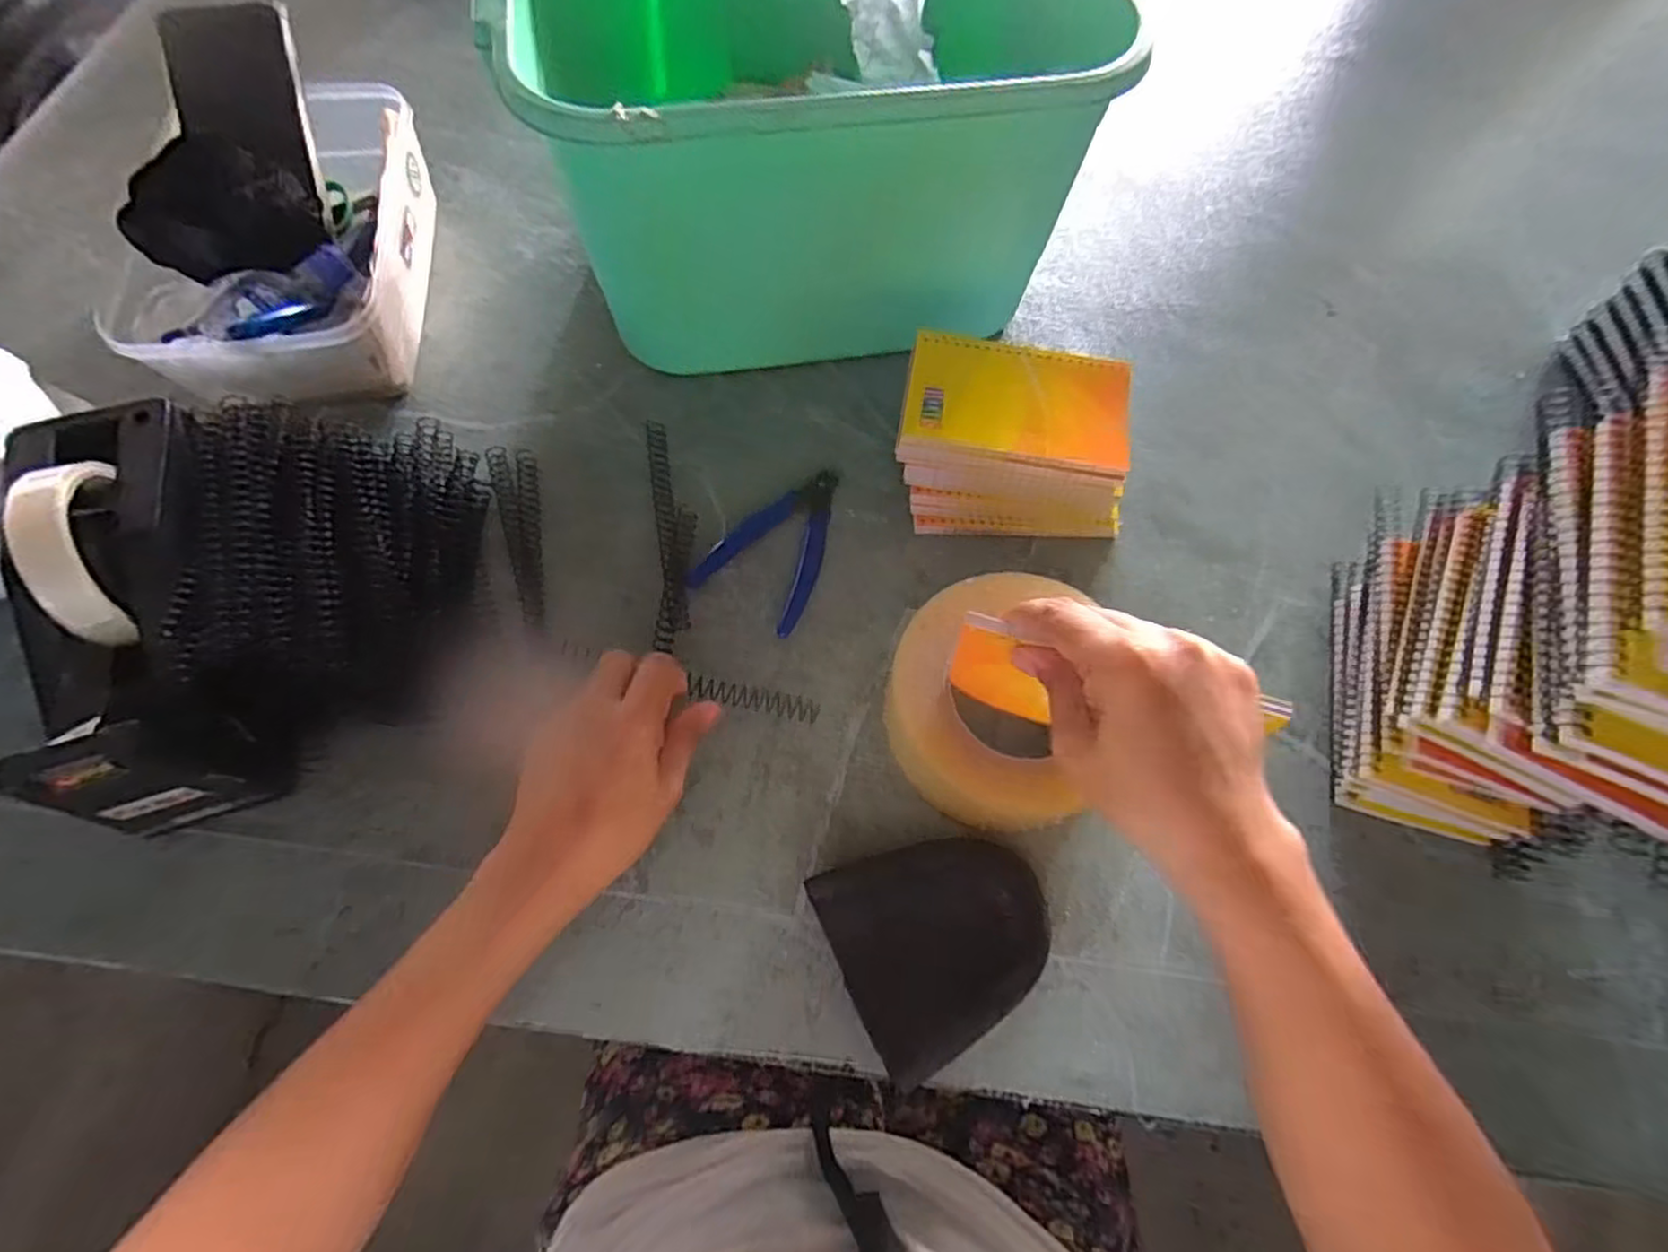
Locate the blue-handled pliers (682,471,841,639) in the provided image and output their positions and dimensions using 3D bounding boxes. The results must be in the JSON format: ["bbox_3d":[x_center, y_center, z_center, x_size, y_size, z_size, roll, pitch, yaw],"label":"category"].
[{"bbox_3d":[-0.029,-0.053,0.439,0.070,0.011,0.112,31,70,9],"label":"blue-handled pliers"}]

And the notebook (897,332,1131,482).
[{"bbox_3d":[0.108,-0.131,0.419,0.129,0.019,0.078,10,69,1],"label":"notebook"}]

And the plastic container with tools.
[{"bbox_3d":[-0.364,-0.269,0.472,0.157,0.098,0.282,-4,69,-4],"label":"plastic container with tools"}]

